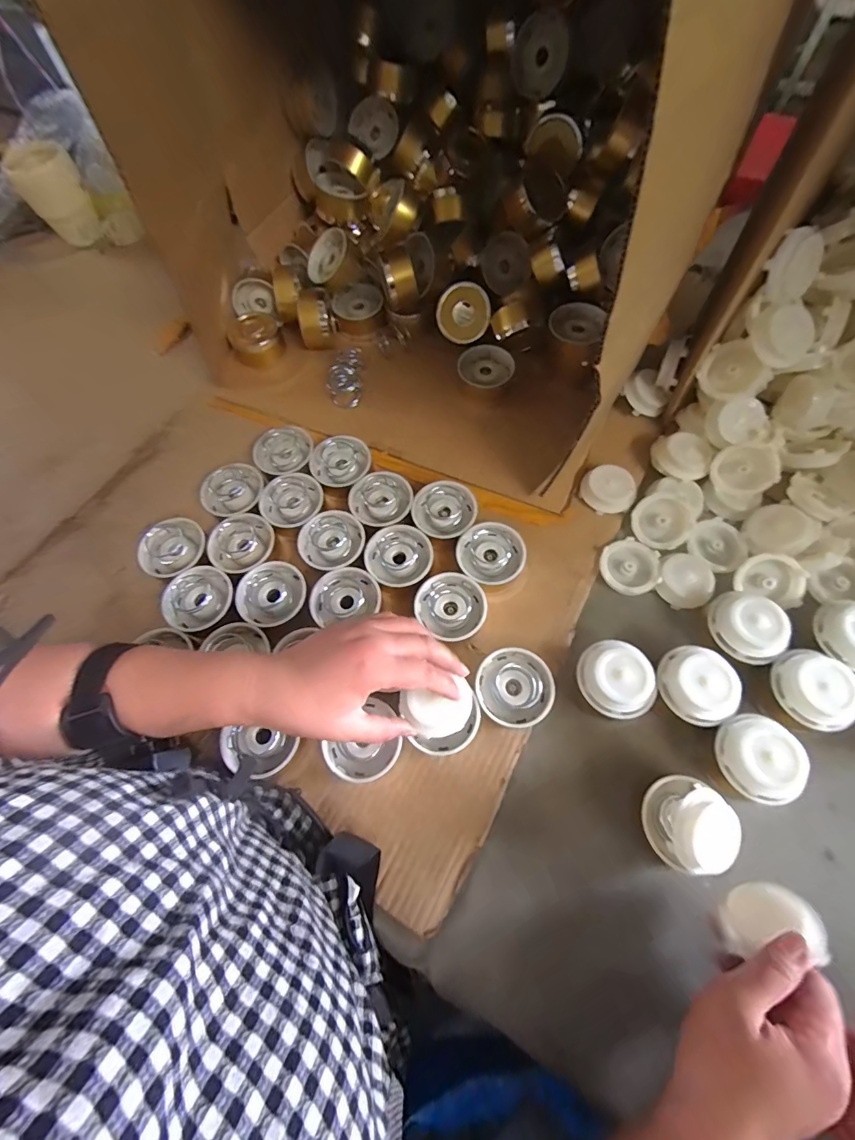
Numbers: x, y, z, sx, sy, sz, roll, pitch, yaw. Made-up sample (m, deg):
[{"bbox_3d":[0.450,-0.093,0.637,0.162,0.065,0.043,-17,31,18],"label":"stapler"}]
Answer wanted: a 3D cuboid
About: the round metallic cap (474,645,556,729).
[{"bbox_3d":[0.077,0.108,0.404,0.066,0.032,0.066,-1,66,2],"label":"round metallic cap"}]

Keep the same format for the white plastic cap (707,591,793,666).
[{"bbox_3d":[0.285,0.052,0.398,0.060,0.033,0.052,37,72,16],"label":"white plastic cap"}]

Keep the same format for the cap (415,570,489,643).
[{"bbox_3d":[0.024,0.036,0.435,0.063,0.036,0.060,-1,66,2],"label":"cap"}]

